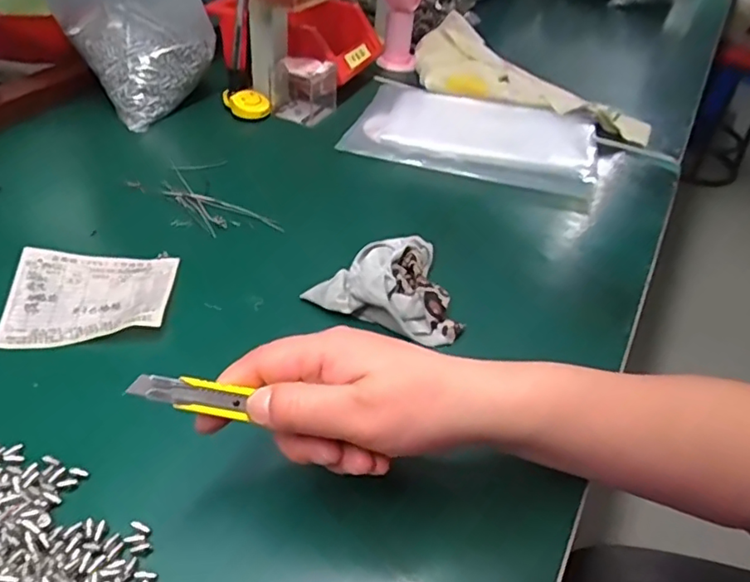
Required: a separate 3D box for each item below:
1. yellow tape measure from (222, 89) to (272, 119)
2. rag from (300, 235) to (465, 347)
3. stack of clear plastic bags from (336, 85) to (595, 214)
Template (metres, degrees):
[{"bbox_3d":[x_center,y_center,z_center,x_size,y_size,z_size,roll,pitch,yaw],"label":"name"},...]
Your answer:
[{"bbox_3d":[-0.144,-0.211,0.665,0.052,0.019,0.045,-3,42,-10],"label":"yellow tape measure"},{"bbox_3d":[0.020,-0.009,0.446,0.108,0.031,0.095,21,43,16],"label":"rag"},{"bbox_3d":[0.107,-0.173,0.645,0.259,0.027,0.176,16,42,11],"label":"stack of clear plastic bags"}]

